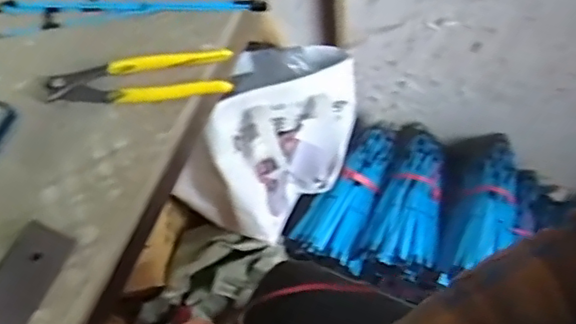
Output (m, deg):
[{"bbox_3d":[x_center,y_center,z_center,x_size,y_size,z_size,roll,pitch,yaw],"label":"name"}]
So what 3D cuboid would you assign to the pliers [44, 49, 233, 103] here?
[{"bbox_3d":[-0.132,-0.070,0.536,0.163,0.018,0.045,-7,59,4],"label":"pliers"}]

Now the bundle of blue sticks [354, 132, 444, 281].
[{"bbox_3d":[0.234,0.072,1.112,0.129,0.062,0.304,19,63,16],"label":"bundle of blue sticks"}]

